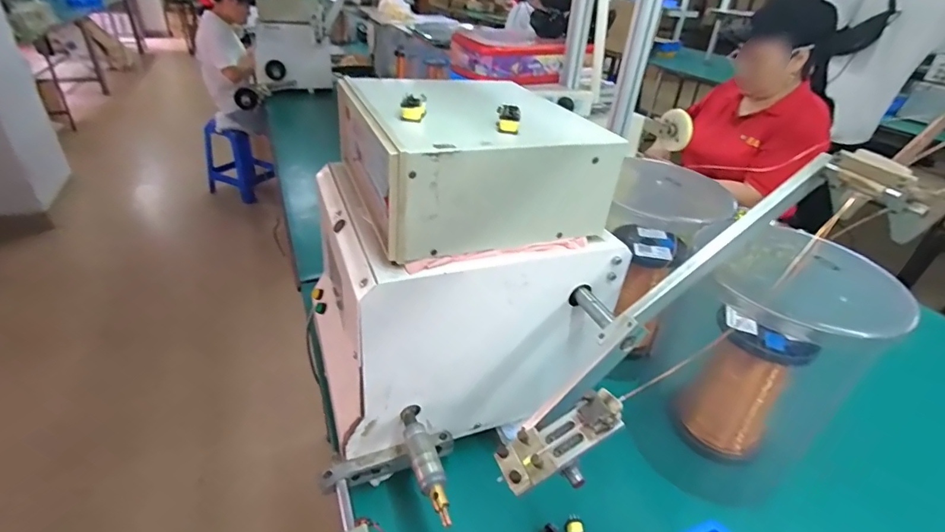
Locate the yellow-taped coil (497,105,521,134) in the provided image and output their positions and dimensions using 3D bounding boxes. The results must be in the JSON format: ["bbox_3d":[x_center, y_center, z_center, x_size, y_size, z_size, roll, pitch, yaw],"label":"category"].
[{"bbox_3d":[0.037,-0.148,0.459,0.023,0.021,0.022,6,33,3],"label":"yellow-taped coil"}]

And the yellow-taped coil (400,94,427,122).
[{"bbox_3d":[-0.060,-0.161,0.470,0.025,0.020,0.031,1,34,-5],"label":"yellow-taped coil"}]

